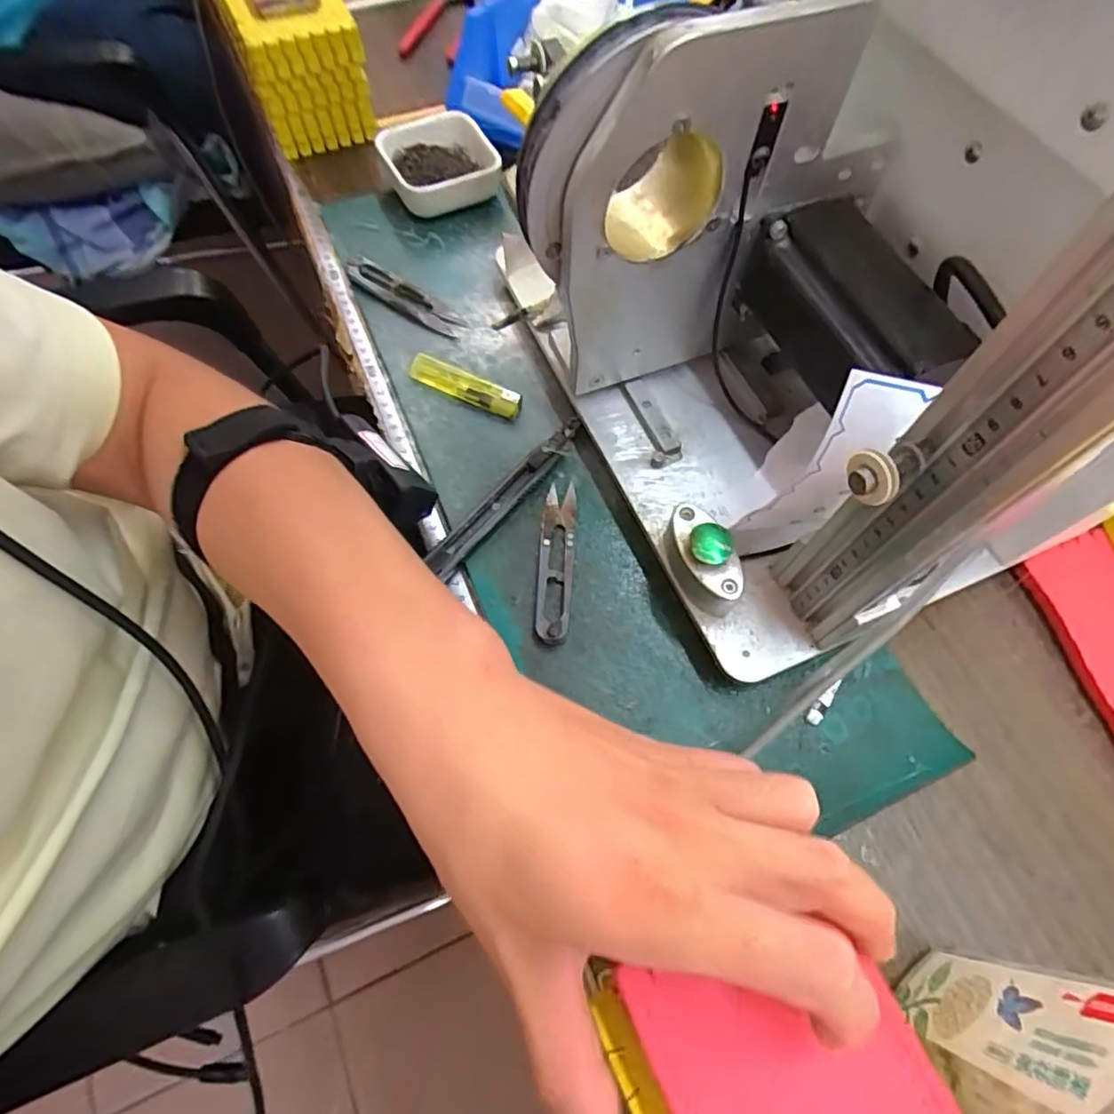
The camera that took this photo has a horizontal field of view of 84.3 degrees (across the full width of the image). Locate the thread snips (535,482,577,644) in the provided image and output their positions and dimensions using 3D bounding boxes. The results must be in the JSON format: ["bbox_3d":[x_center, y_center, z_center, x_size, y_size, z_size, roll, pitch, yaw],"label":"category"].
[{"bbox_3d":[-0.001,0.001,0.359,0.020,0.010,0.102,4,65,2],"label":"thread snips"}]

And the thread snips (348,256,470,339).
[{"bbox_3d":[-0.110,-0.189,0.445,0.102,0.013,0.021,33,69,14],"label":"thread snips"}]

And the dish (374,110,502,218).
[{"bbox_3d":[-0.097,-0.317,0.492,0.080,0.032,0.102,-24,67,-11],"label":"dish"}]

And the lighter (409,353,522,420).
[{"bbox_3d":[-0.061,-0.114,0.411,0.080,0.011,0.017,23,67,10],"label":"lighter"}]

